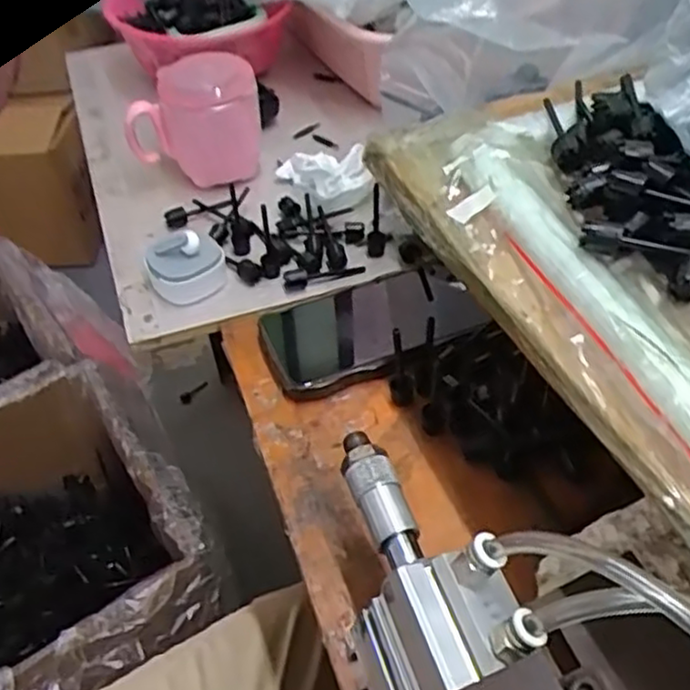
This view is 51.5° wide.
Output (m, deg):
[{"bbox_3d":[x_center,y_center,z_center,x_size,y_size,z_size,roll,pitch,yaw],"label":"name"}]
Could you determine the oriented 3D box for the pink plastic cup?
[{"bbox_3d":[-0.126,-0.189,0.600,0.109,0.100,0.065,-12,48,-9],"label":"pink plastic cup"}]

